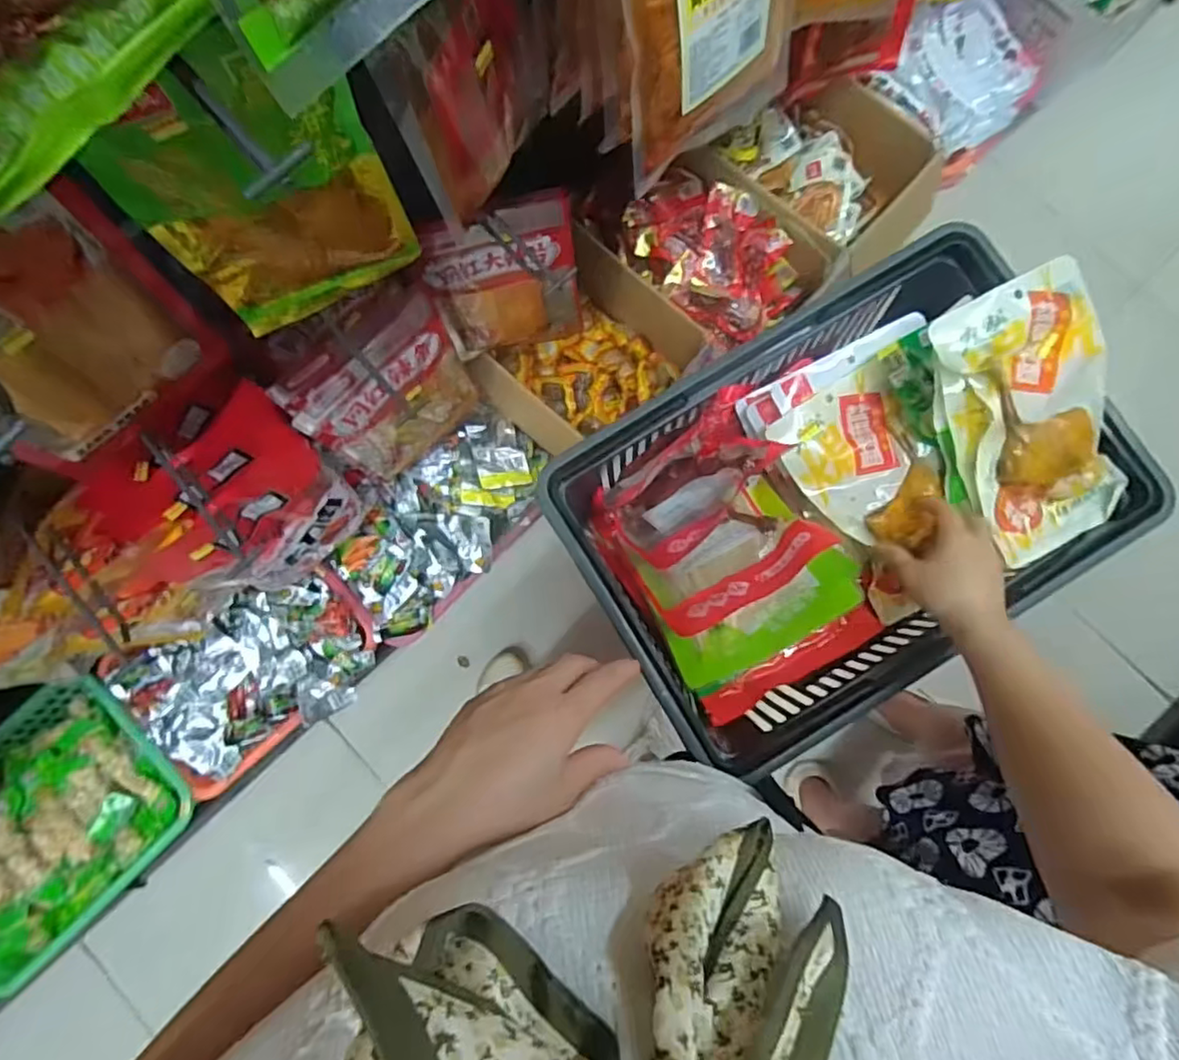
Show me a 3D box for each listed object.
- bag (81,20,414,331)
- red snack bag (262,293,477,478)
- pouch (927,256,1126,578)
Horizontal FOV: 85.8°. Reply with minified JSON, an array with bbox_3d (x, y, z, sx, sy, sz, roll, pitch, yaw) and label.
[{"bbox_3d":[-0.230,-0.236,0.471,0.163,0.244,0.028,-23,85,-4],"label":"bag"},{"bbox_3d":[-0.235,-0.157,0.784,0.184,0.337,0.061,-32,86,-5],"label":"red snack bag"},{"bbox_3d":[0.380,-0.097,0.539,0.128,0.035,0.223,-22,103,-1],"label":"pouch"}]

